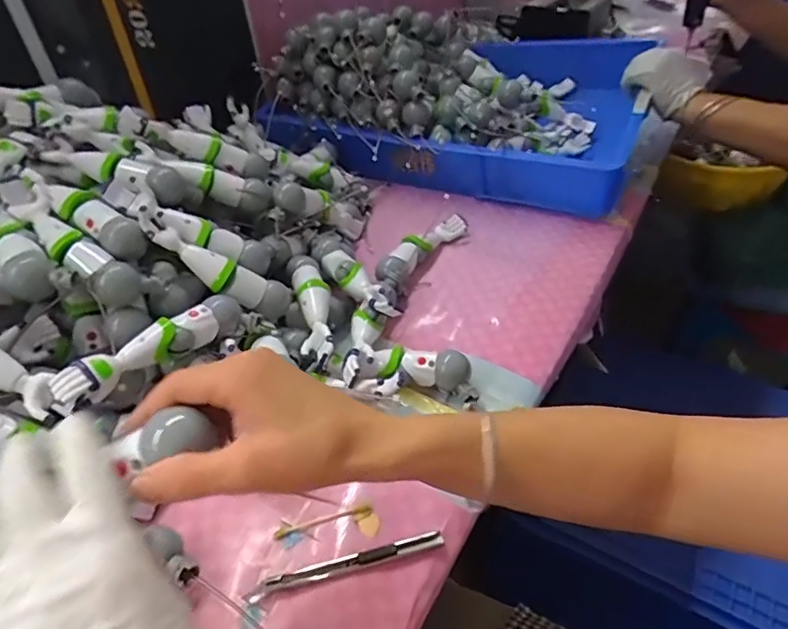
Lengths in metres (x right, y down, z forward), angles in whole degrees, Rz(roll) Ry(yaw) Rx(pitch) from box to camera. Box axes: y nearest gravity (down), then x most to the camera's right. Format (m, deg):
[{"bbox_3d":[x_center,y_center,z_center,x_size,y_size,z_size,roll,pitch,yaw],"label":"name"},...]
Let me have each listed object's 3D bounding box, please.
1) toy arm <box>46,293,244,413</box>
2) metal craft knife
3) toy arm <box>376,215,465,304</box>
[{"bbox_3d":[-0.183,0.025,0.421,0.028,0.034,0.144,28,51,31],"label":"toy arm"},{"bbox_3d":[-0.033,0.171,0.382,0.138,0.009,0.015,-13,42,-9],"label":"metal craft knife"},{"bbox_3d":[0.027,-0.071,0.631,0.044,0.034,0.183,20,47,25],"label":"toy arm"}]

